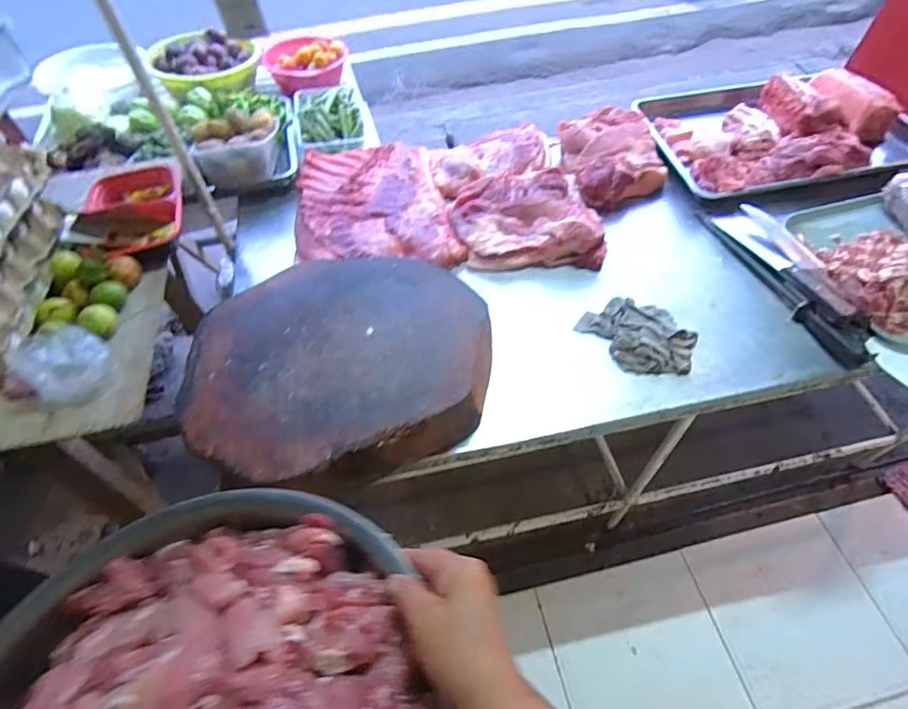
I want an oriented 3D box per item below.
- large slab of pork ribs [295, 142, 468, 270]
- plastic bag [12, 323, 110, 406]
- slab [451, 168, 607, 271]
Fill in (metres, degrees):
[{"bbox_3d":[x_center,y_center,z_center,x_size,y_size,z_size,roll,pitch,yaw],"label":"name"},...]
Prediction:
[{"bbox_3d":[-0.163,-0.309,1.035,0.320,0.049,0.366,-7,56,-4],"label":"large slab of pork ribs"},{"bbox_3d":[-0.499,0.011,0.639,0.101,0.073,0.091,30,62,19],"label":"plastic bag"},{"bbox_3d":[0.143,-0.277,1.005,0.285,0.075,0.225,0,56,1],"label":"slab"}]

